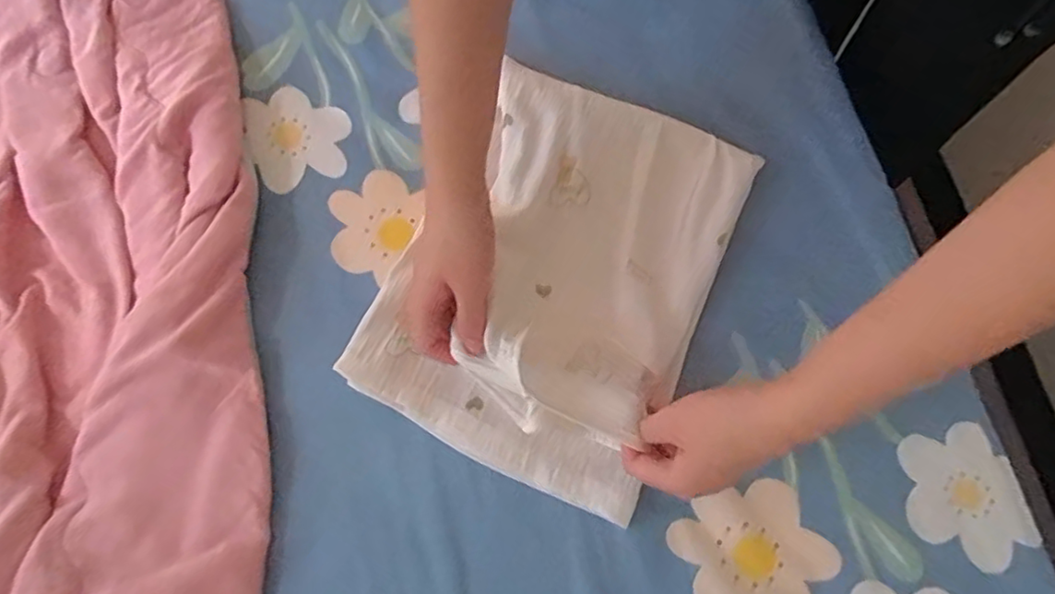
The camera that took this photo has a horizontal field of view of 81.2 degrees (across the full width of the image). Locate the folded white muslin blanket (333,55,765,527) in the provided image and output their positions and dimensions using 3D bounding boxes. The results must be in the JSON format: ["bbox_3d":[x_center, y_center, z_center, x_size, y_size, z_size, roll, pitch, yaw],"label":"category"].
[{"bbox_3d":[0.020,-0.022,0.431,0.214,0.057,0.280,23,77,6],"label":"folded white muslin blanket"}]

